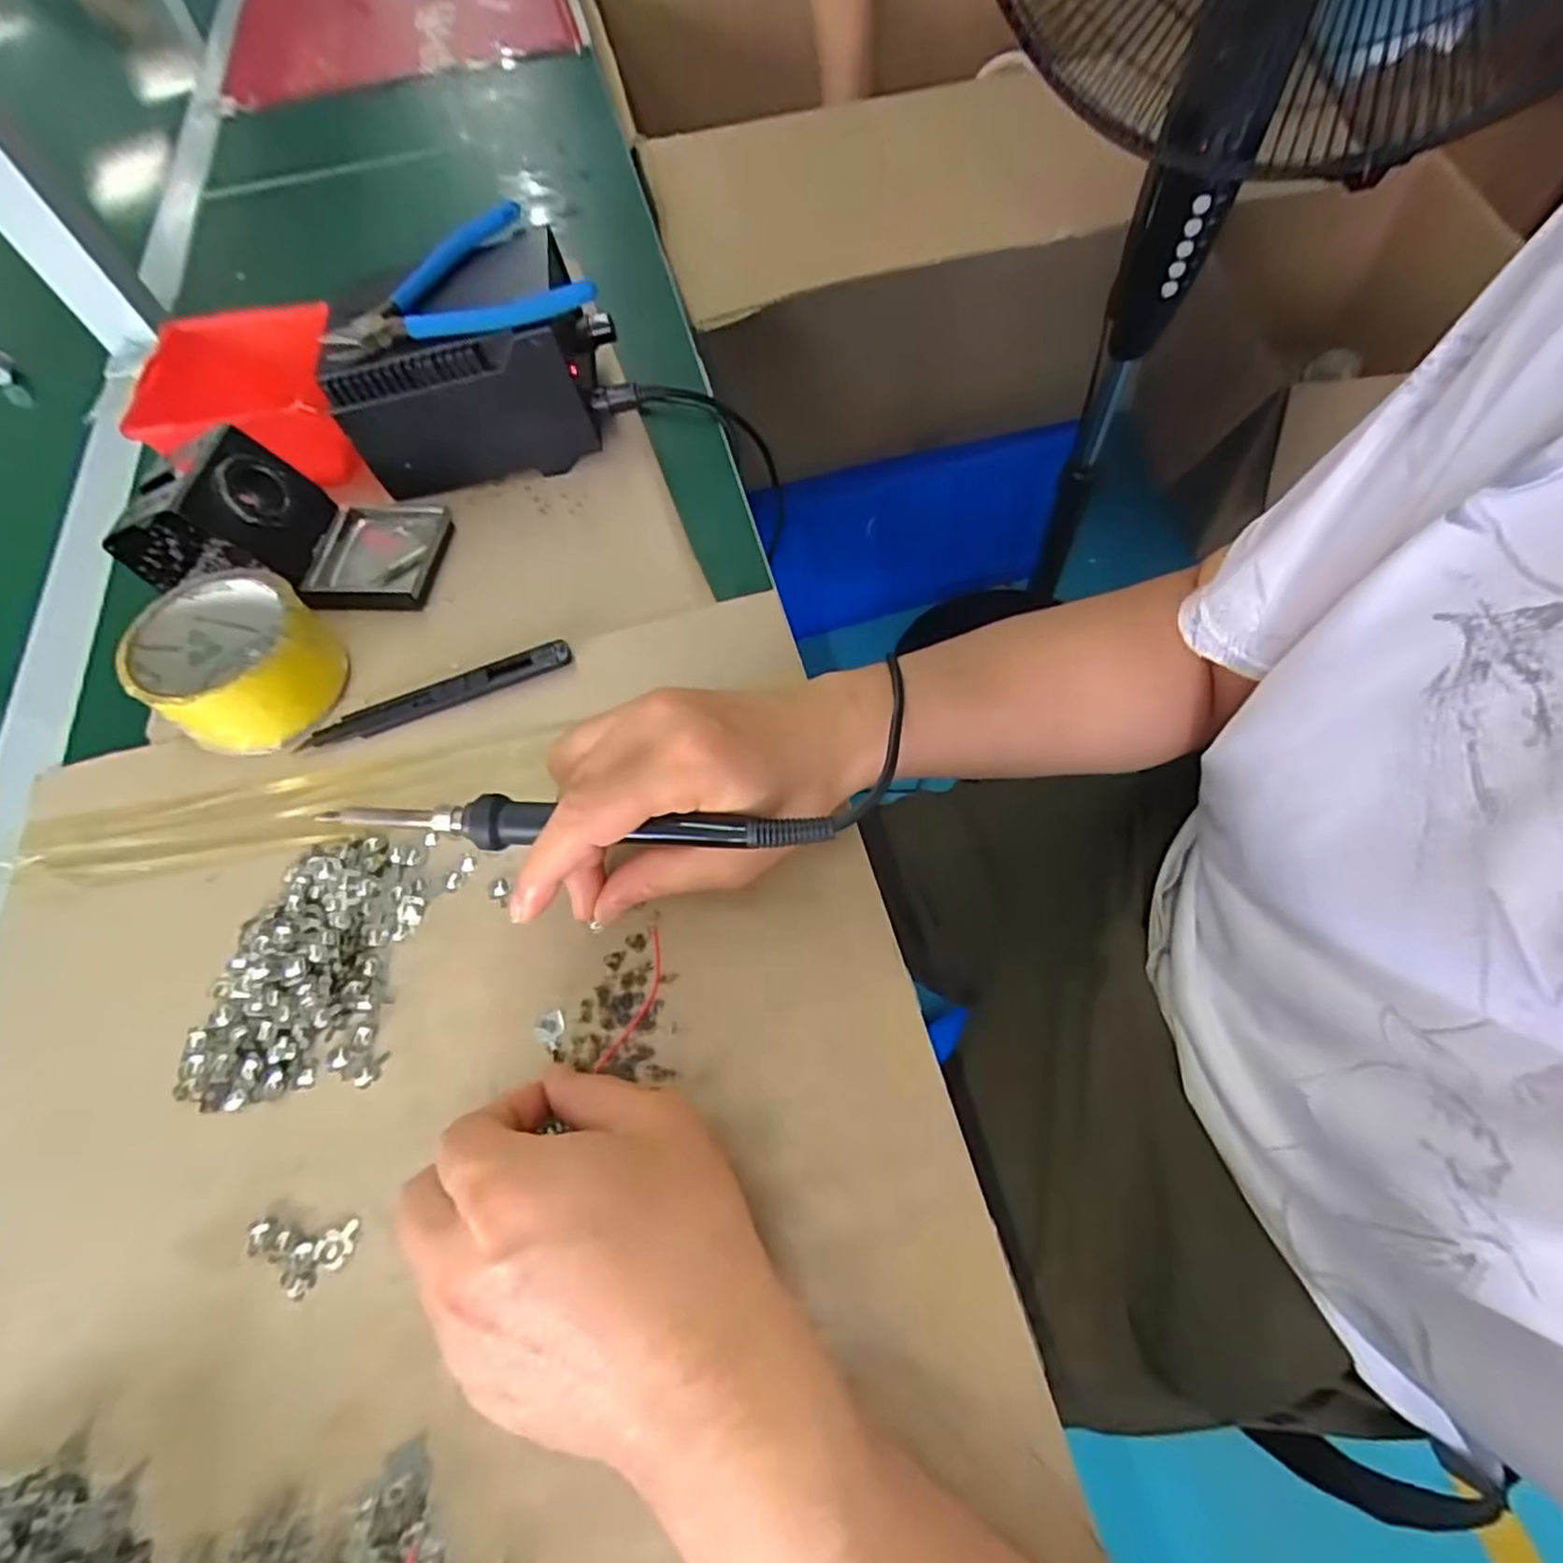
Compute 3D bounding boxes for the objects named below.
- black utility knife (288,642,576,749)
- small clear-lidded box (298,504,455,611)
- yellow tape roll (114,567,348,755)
[{"bbox_3d":[-0.181,-0.045,0.387,0.142,0.011,0.017,-20,63,-6],"label":"black utility knife"},{"bbox_3d":[-0.237,-0.134,0.434,0.066,0.018,0.075,4,63,6],"label":"small clear-lidded box"},{"bbox_3d":[-0.283,-0.062,0.383,0.084,0.046,0.083,-2,62,3],"label":"yellow tape roll"}]

